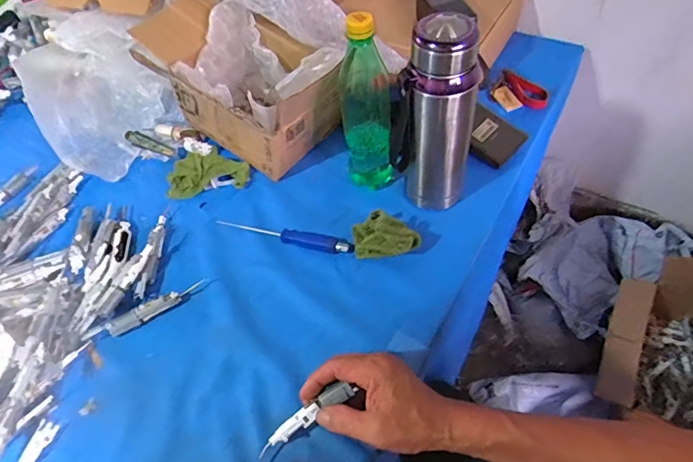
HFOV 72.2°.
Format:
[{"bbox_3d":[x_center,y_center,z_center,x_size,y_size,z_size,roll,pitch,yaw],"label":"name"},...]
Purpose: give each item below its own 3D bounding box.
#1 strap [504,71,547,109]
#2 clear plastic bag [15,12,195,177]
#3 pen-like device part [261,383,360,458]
[{"bbox_3d":[0.284,-0.230,0.761,0.029,0.024,0.108,-23,55,-11],"label":"strap"},{"bbox_3d":[-0.416,-0.241,0.776,0.204,0.108,0.307,-35,58,-19],"label":"clear plastic bag"},{"bbox_3d":[-0.040,0.181,0.459,0.110,0.011,0.016,-35,57,1],"label":"pen-like device part"}]

